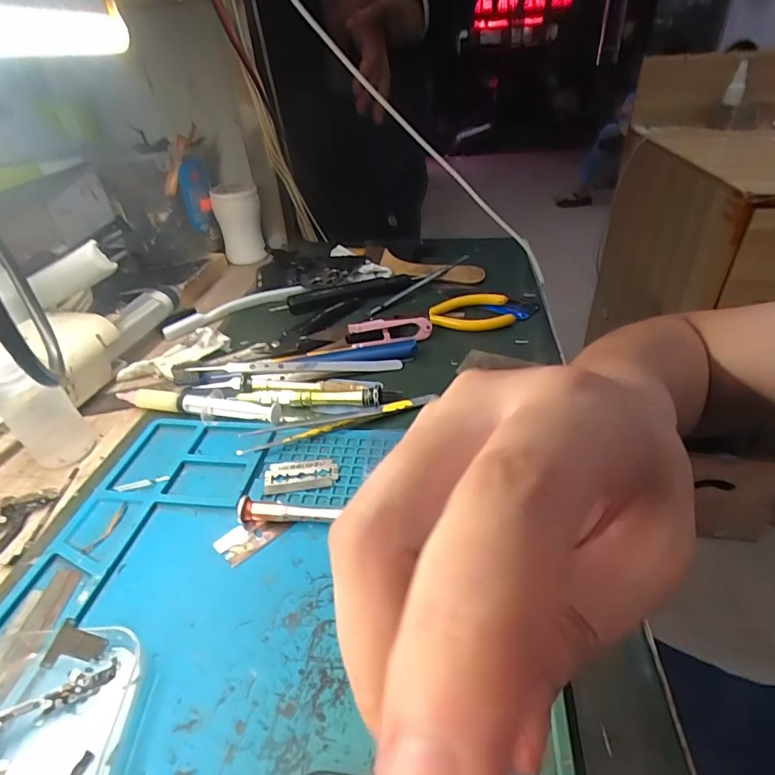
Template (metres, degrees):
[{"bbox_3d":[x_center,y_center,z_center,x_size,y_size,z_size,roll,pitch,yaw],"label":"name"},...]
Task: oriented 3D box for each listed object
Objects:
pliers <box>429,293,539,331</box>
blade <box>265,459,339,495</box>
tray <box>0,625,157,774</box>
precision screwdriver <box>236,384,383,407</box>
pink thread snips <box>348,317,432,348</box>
[{"bbox_3d":[0.088,-0.069,0.419,0.099,0.013,0.047,-4,37,-2],"label":"pliers"},{"bbox_3d":[-0.051,0.050,0.274,0.042,0.004,0.025,-6,37,-4],"label":"blade"},{"bbox_3d":[-0.132,0.120,0.172,0.076,0.017,0.066,-3,36,0],"label":"tray"},{"bbox_3d":[-0.055,0.004,0.325,0.102,0.012,0.015,2,37,6],"label":"precision screwdriver"},{"bbox_3d":[0.003,-0.047,0.386,0.067,0.017,0.013,-7,37,-6],"label":"pink thread snips"}]

